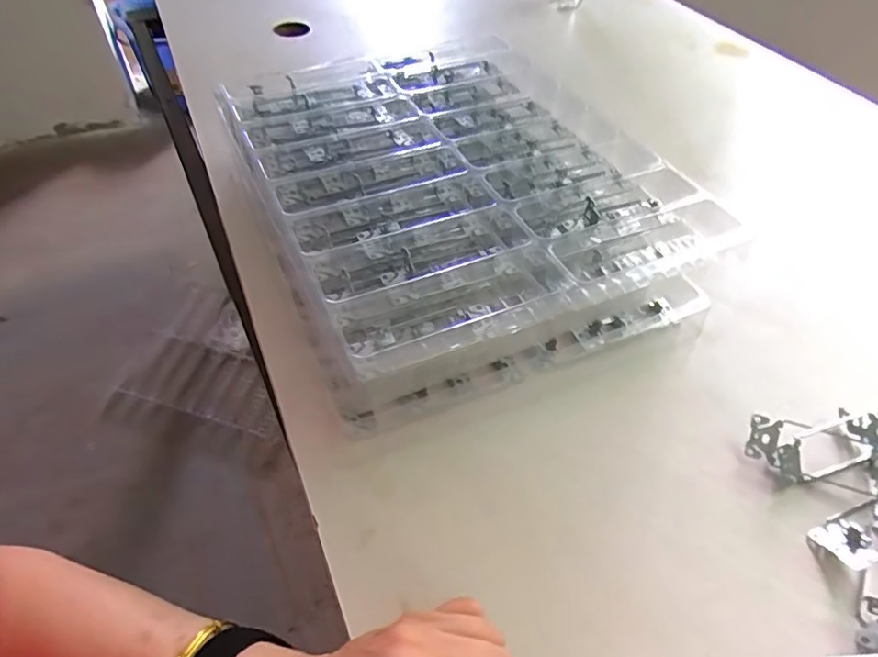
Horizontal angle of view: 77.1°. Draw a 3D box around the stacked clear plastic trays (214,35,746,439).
[{"bbox_3d":[0.010,-0.133,0.550,0.344,0.097,0.422,-19,52,-17],"label":"stacked clear plastic trays"}]

